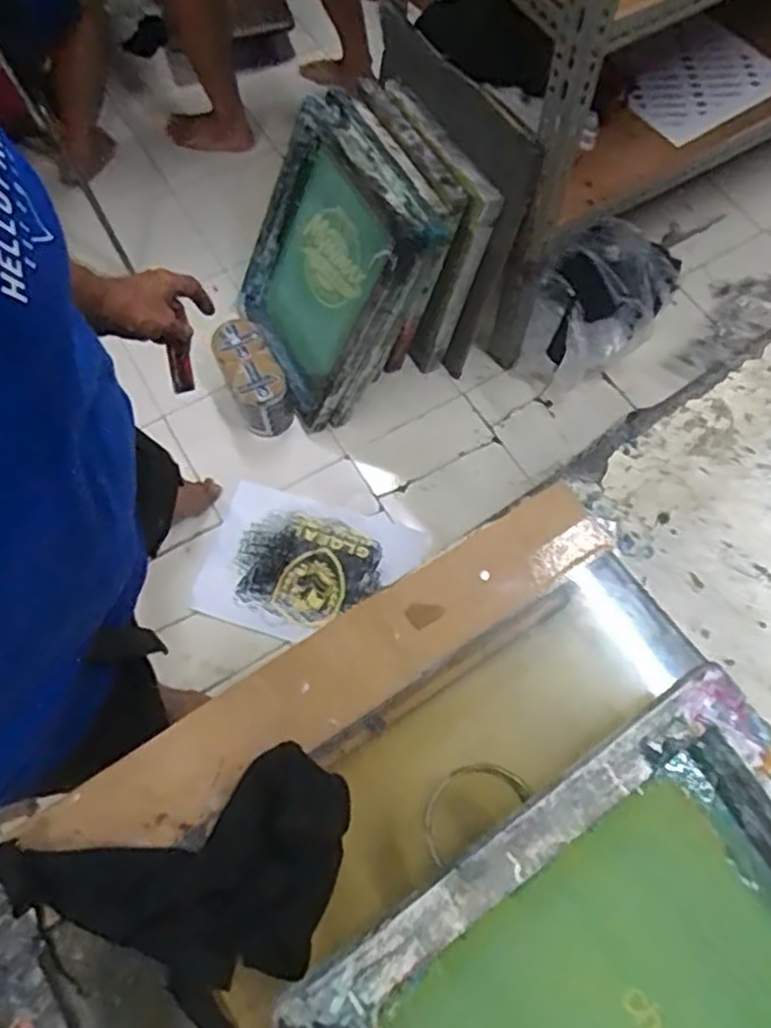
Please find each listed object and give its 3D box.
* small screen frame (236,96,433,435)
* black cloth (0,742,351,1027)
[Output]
[{"bbox_3d":[-0.140,-0.489,1.443,0.049,0.497,0.417,-17,67,-37],"label":"small screen frame"},{"bbox_3d":[-0.135,0.276,0.511,0.241,0.032,0.152,-20,68,-8],"label":"black cloth"}]

